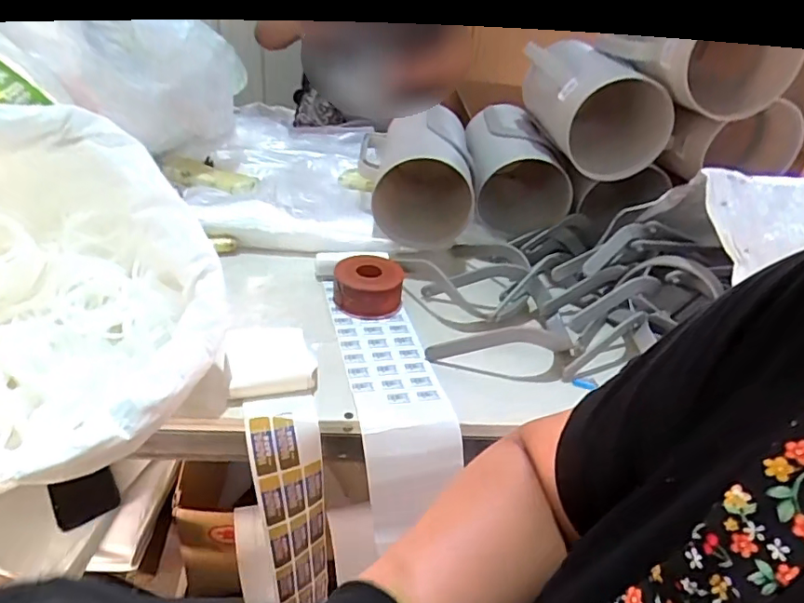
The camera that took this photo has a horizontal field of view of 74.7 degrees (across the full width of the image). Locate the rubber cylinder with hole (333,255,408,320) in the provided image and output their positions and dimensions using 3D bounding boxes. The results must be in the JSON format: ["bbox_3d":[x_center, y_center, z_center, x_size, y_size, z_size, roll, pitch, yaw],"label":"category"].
[{"bbox_3d":[-0.046,-0.023,0.768,0.094,0.049,0.099,5,33,-3],"label":"rubber cylinder with hole"}]

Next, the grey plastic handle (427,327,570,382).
[{"bbox_3d":[0.127,0.060,0.661,0.183,0.064,0.039,3,33,-7],"label":"grey plastic handle"}]

